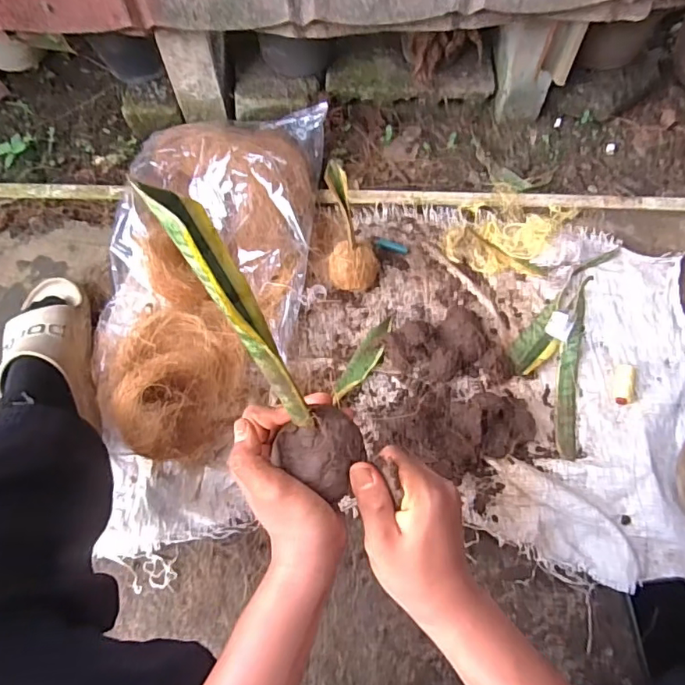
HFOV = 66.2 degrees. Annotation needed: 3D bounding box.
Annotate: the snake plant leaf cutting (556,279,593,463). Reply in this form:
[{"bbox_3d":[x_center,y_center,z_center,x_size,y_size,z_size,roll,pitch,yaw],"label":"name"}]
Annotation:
[{"bbox_3d":[0.337,0.026,0.772,0.036,0.011,0.289,13,69,7],"label":"snake plant leaf cutting"}]

